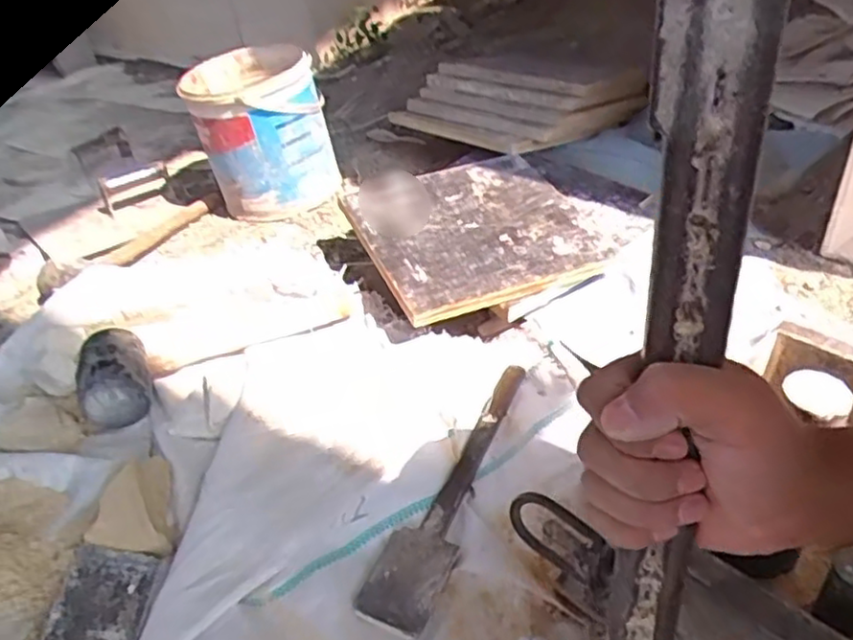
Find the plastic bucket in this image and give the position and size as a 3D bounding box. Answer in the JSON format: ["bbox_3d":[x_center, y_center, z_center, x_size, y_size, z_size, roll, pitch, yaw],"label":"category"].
[{"bbox_3d":[-0.227,-0.263,0.951,0.168,0.183,0.196,-17,37,-10],"label":"plastic bucket"}]

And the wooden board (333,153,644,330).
[{"bbox_3d":[0.079,-0.117,0.799,0.315,0.024,0.242,-18,46,-22],"label":"wooden board"}]

